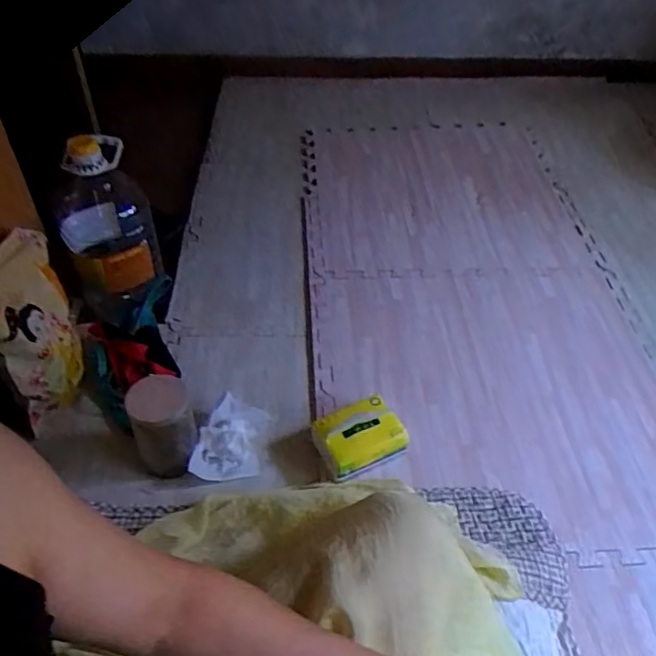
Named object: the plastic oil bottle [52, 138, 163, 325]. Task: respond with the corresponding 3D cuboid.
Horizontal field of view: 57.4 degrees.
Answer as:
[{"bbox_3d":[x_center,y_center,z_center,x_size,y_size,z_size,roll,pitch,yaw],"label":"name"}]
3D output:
[{"bbox_3d":[-0.366,-0.148,1.012,0.148,0.326,0.117,-17,48,-17],"label":"plastic oil bottle"}]

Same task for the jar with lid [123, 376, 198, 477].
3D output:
[{"bbox_3d":[-0.229,0.139,0.837,0.084,0.129,0.078,-16,50,-18],"label":"jar with lid"}]

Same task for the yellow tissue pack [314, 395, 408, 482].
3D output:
[{"bbox_3d":[0.046,0.157,0.871,0.115,0.077,0.084,-19,51,-21],"label":"yellow tissue pack"}]

